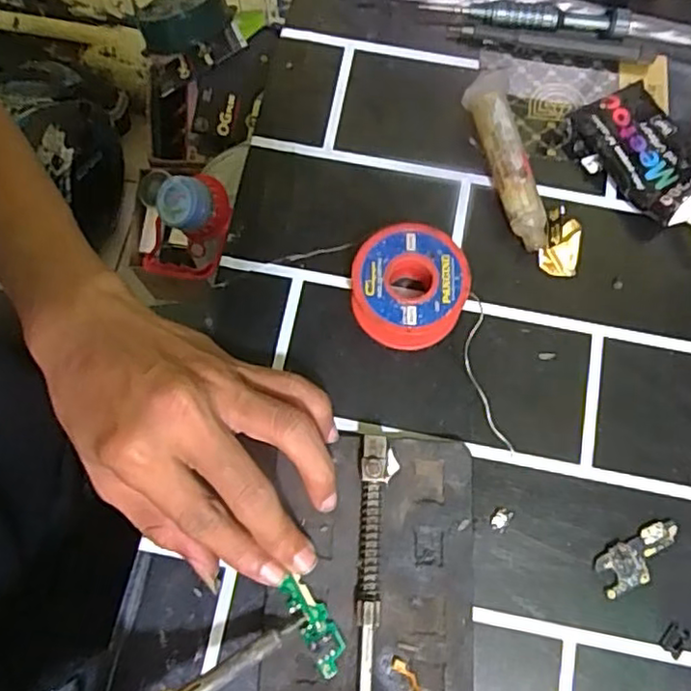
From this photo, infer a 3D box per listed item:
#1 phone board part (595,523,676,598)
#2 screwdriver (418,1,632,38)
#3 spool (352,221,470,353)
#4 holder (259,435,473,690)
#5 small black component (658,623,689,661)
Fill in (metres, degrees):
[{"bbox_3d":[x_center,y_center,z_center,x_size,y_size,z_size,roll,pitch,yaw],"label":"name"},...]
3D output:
[{"bbox_3d":[0.132,0.094,0.288,0.042,0.004,0.020,-24,76,-5],"label":"phone board part"},{"bbox_3d":[0.099,-0.181,0.357,0.112,0.012,0.014,7,75,3],"label":"screwdriver"},{"bbox_3d":[0.030,-0.027,0.310,0.053,0.028,0.053,0,75,1],"label":"spool"},{"bbox_3d":[0.011,0.105,0.277,0.086,0.021,0.128,3,75,2],"label":"holder"},{"bbox_3d":[0.142,0.127,0.279,0.010,0.004,0.013,36,78,10],"label":"small black component"}]

